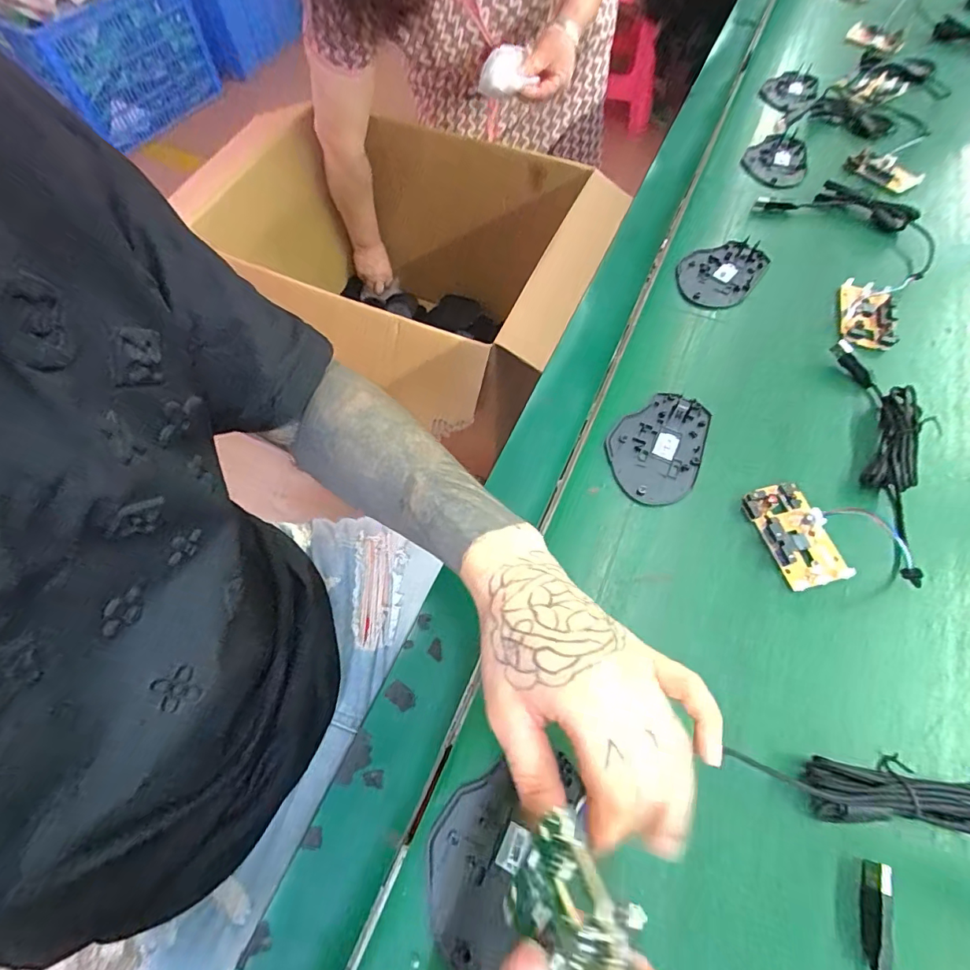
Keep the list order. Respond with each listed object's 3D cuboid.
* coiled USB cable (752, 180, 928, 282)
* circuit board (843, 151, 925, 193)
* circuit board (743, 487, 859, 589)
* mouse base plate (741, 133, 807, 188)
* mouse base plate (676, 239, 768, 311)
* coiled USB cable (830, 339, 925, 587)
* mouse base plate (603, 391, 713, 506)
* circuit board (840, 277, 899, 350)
[{"bbox_3d":[0.406,-0.294,0.534,0.097,0.018,0.181,-41,70,-20],"label":"coiled USB cable"},{"bbox_3d":[0.481,-0.381,0.584,0.047,0.013,0.078,-34,68,-18],"label":"circuit board"},{"bbox_3d":[0.228,0.036,0.356,0.046,0.012,0.077,-16,64,-10],"label":"circuit board"},{"bbox_3d":[0.358,-0.399,0.594,0.072,0.008,0.115,30,65,14],"label":"mouse base plate"},{"bbox_3d":[0.240,-0.218,0.493,0.070,0.009,0.104,38,67,17],"label":"mouse base plate"},{"bbox_3d":[0.324,-0.029,0.387,0.046,0.020,0.216,10,62,3],"label":"coiled USB cable"},{"bbox_3d":[0.141,-0.032,0.394,0.072,0.005,0.107,28,65,12],"label":"mouse base plate"},{"bbox_3d":[0.367,-0.167,0.464,0.044,0.012,0.082,15,63,6],"label":"circuit board"}]

